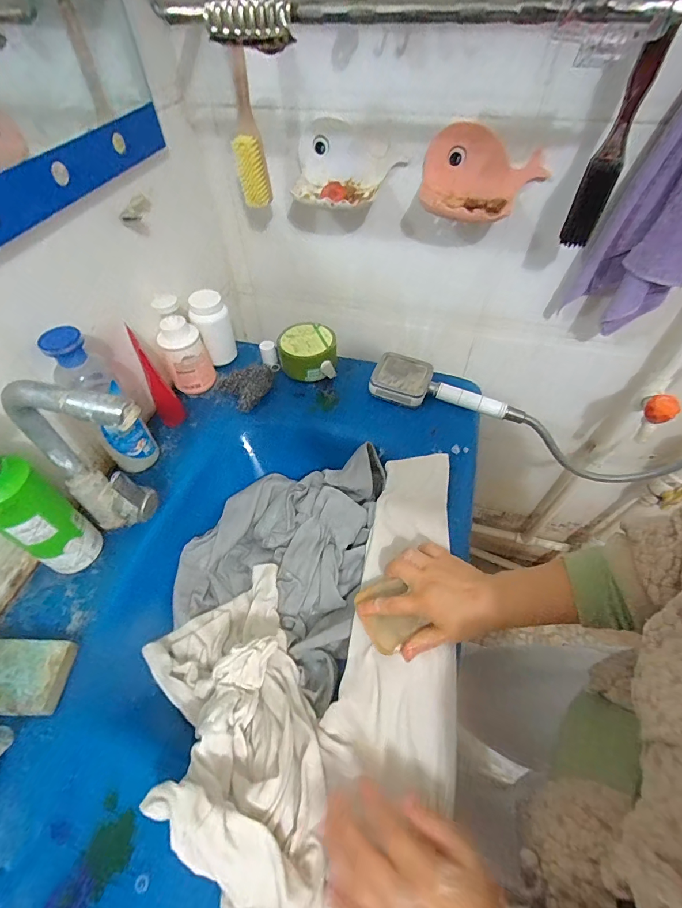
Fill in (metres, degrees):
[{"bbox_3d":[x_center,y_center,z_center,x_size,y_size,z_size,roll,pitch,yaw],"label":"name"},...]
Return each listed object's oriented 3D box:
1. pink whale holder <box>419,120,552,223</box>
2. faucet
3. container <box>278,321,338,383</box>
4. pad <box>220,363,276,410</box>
[{"bbox_3d":[0.195,-0.386,0.553,0.168,0.092,0.078,12,53,11],"label":"pink whale holder"},{"bbox_3d":[-0.249,0.021,0.437,0.157,0.241,0.049,16,54,14],"label":"faucet"},{"bbox_3d":[-0.061,-0.181,0.724,0.100,0.071,0.100,-1,52,1],"label":"container"},{"bbox_3d":[-0.157,-0.124,0.696,0.081,0.022,0.092,37,61,26],"label":"pad"}]

